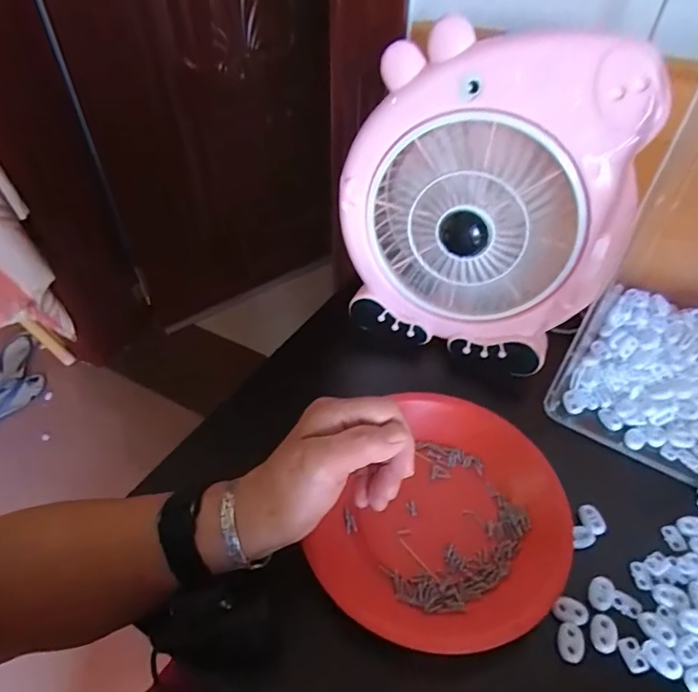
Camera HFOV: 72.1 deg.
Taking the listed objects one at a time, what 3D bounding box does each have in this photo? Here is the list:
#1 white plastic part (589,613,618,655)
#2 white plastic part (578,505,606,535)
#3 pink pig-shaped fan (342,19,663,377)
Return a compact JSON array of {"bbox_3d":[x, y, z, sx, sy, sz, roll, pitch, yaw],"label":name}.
[{"bbox_3d":[0.168,0.189,0.315,0.017,0.004,0.023,28,51,23],"label":"white plastic part"},{"bbox_3d":[0.188,0.134,0.370,0.015,0.005,0.023,-10,47,-12],"label":"white plastic part"},{"bbox_3d":[0.109,-0.115,0.414,0.228,0.258,0.068,16,47,13],"label":"pink pig-shaped fan"}]

